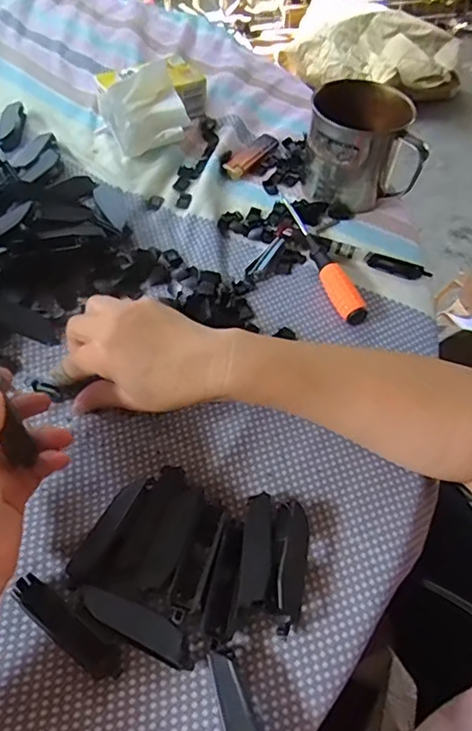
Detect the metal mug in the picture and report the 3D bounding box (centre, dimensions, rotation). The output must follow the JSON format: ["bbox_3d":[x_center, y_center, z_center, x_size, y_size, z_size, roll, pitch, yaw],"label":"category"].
[{"bbox_3d":[0.121,-0.210,0.522,0.105,0.092,0.086,10,55,3],"label":"metal mug"}]

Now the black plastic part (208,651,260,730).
[{"bbox_3d":[0.002,0.187,0.284,0.018,0.017,0.068,-13,56,-13],"label":"black plastic part"}]

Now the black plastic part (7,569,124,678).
[{"bbox_3d":[-0.096,0.147,0.307,0.074,0.012,0.017,32,58,18],"label":"black plastic part"}]

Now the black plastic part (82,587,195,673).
[{"bbox_3d":[-0.055,0.147,0.309,0.070,0.014,0.020,22,56,12],"label":"black plastic part"}]

